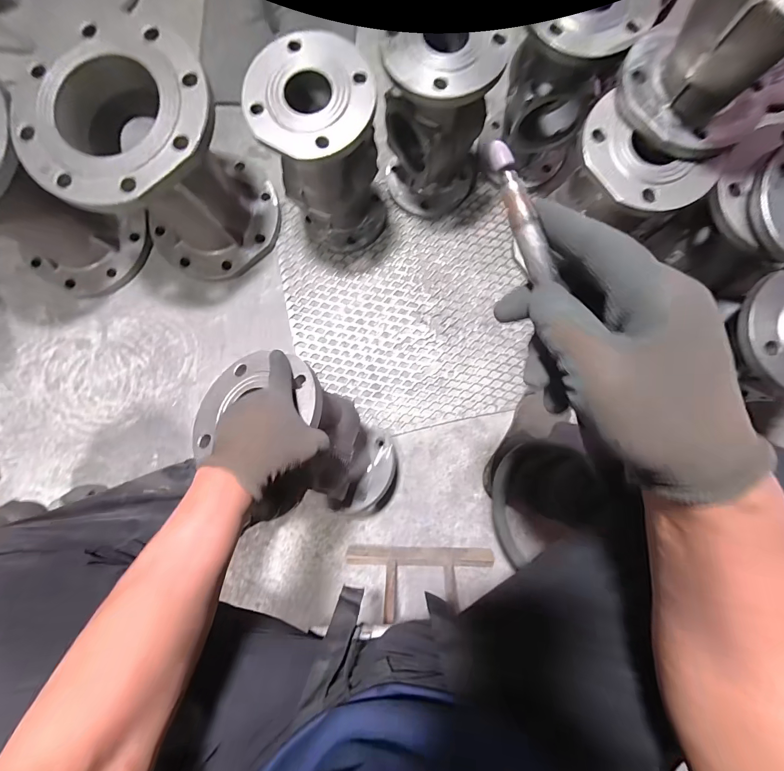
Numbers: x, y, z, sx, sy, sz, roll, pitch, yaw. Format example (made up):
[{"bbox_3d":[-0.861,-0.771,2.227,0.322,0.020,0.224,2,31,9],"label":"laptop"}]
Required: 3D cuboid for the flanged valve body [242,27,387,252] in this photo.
[{"bbox_3d":[-0.109,-0.379,0.616,0.168,0.304,0.174,0,86,2],"label":"flanged valve body"}]

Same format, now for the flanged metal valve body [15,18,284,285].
[{"bbox_3d":[-0.378,-0.364,0.621,0.259,0.307,0.247,0,86,2],"label":"flanged metal valve body"}]

